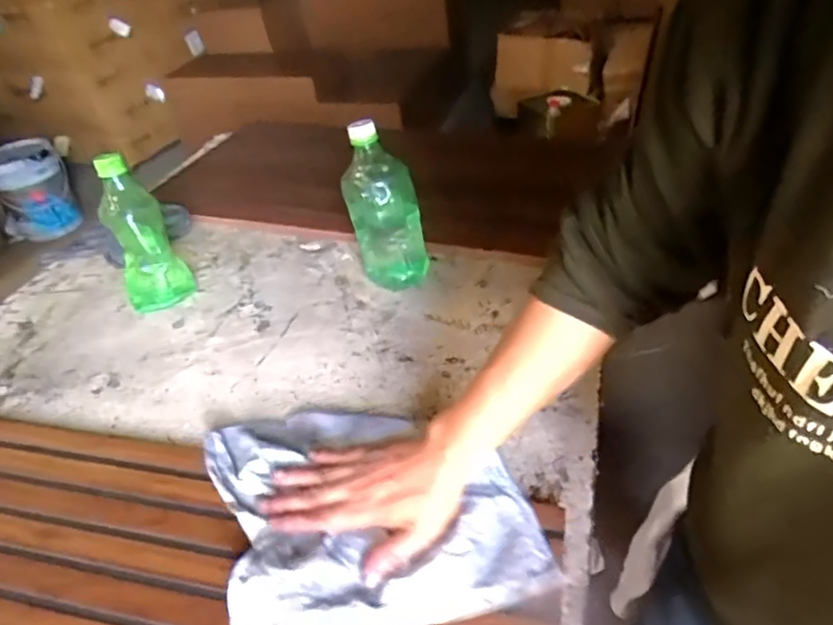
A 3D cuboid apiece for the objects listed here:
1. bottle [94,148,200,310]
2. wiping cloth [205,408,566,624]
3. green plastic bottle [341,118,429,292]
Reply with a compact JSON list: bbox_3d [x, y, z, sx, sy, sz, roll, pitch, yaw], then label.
[{"bbox_3d":[-0.341,-0.096,0.729,0.075,0.191,0.070,-25,41,-21],"label":"bottle"},{"bbox_3d":[-0.045,0.152,0.498,0.245,0.033,0.244,-14,38,-10],"label":"wiping cloth"},{"bbox_3d":[-0.040,-0.131,0.722,0.085,0.199,0.103,-9,38,-2],"label":"green plastic bottle"}]

